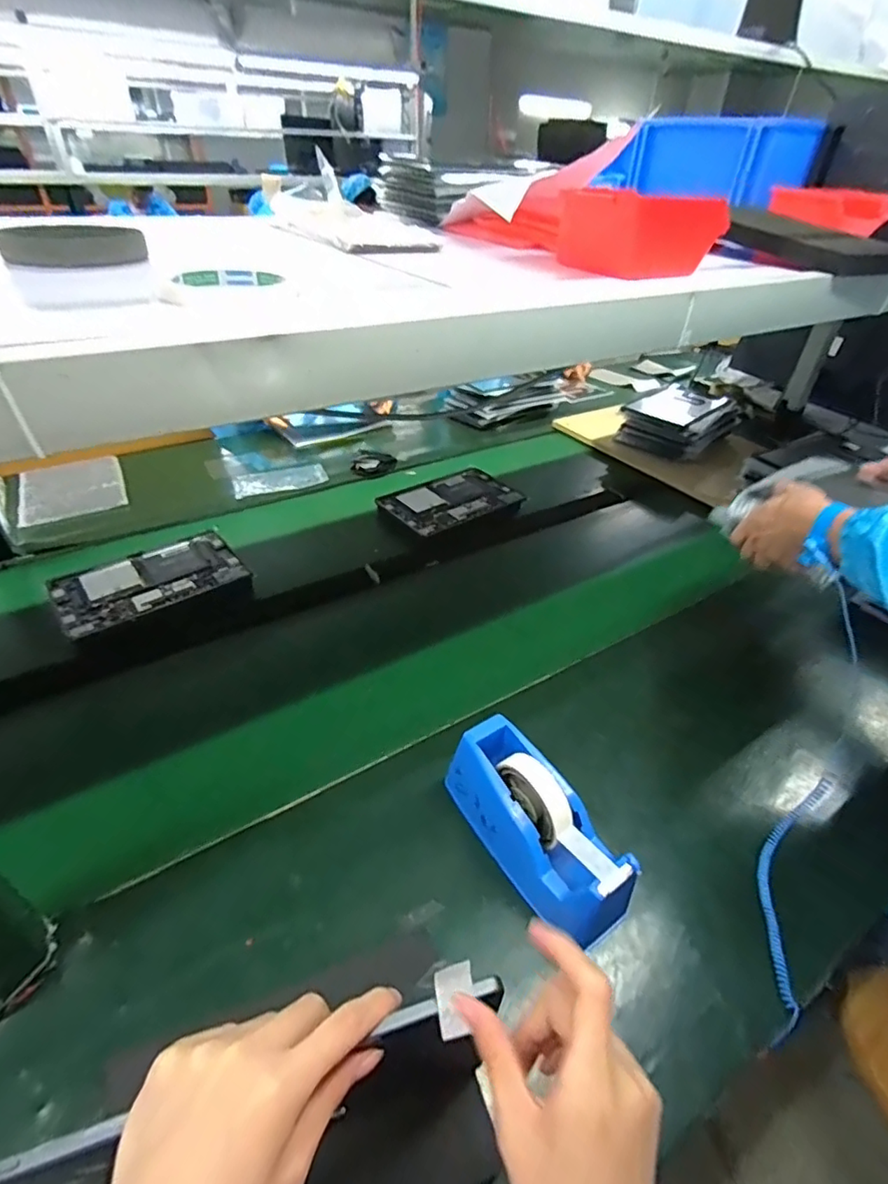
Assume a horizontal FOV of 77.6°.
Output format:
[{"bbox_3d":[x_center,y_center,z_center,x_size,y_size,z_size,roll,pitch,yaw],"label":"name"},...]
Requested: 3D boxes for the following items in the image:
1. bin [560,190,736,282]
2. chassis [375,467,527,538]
[{"bbox_3d":[0.200,-0.375,0.574,0.146,0.069,0.101,-10,40,-15],"label":"bin"},{"bbox_3d":[0.016,-0.177,1.078,0.257,0.028,0.168,-22,44,-27],"label":"chassis"}]

